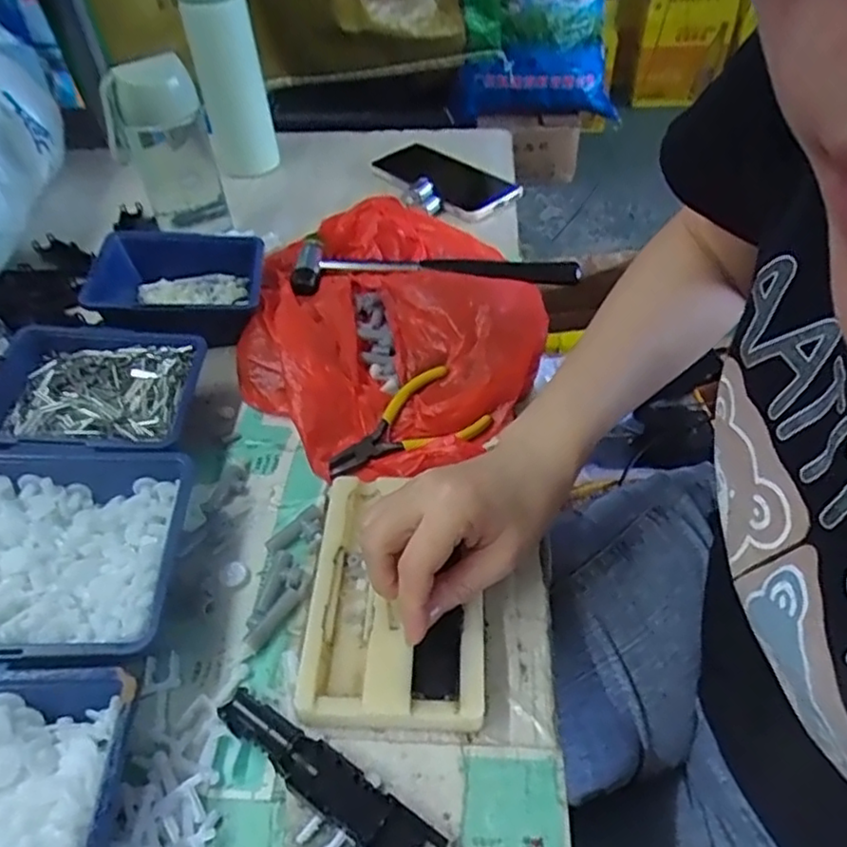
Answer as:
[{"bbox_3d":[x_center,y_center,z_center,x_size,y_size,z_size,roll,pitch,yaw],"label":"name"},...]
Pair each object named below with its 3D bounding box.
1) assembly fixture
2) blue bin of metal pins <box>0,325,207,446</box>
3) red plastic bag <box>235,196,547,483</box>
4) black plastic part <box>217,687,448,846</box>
[{"bbox_3d":[-0.015,0.090,0.358,0.088,0.023,0.138,-1,46,2],"label":"assembly fixture"},{"bbox_3d":[-0.212,-0.015,0.439,0.122,0.058,0.107,-6,46,-2],"label":"blue bin of metal pins"},{"bbox_3d":[-0.026,-0.079,0.506,0.217,0.040,0.296,-11,46,-8],"label":"red plastic bag"},{"bbox_3d":[-0.045,0.161,0.298,0.118,0.014,0.023,24,52,24],"label":"black plastic part"}]

